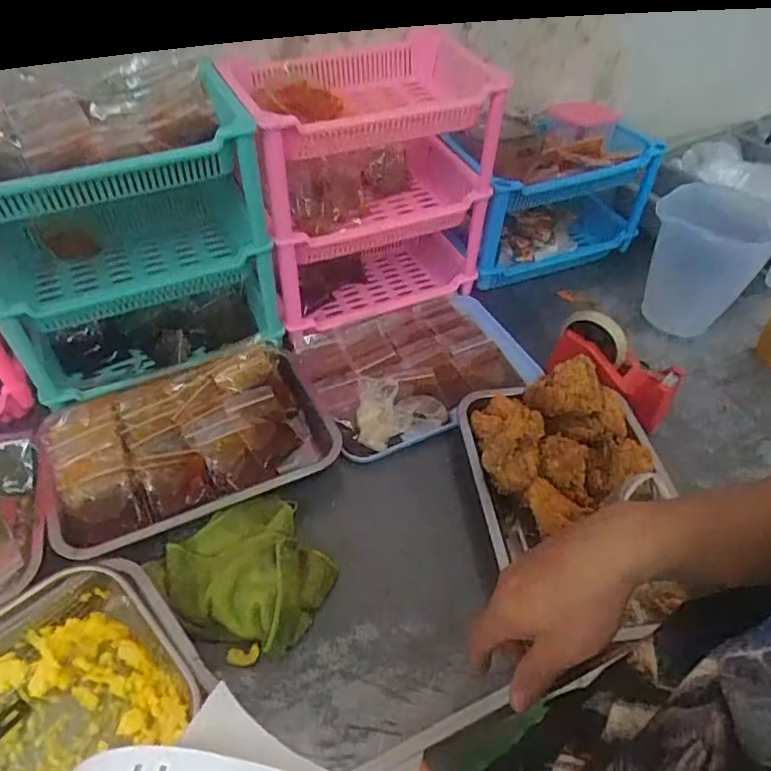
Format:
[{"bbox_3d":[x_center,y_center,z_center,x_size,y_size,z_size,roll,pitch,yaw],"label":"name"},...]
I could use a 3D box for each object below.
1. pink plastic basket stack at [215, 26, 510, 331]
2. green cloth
[{"bbox_3d":[-0.009,-0.256,0.778,0.323,0.311,0.179,-16,50,-16],"label":"pink plastic basket stack"},{"bbox_3d":[-0.140,0.186,0.583,0.145,0.043,0.157,-33,56,-28],"label":"green cloth"}]

